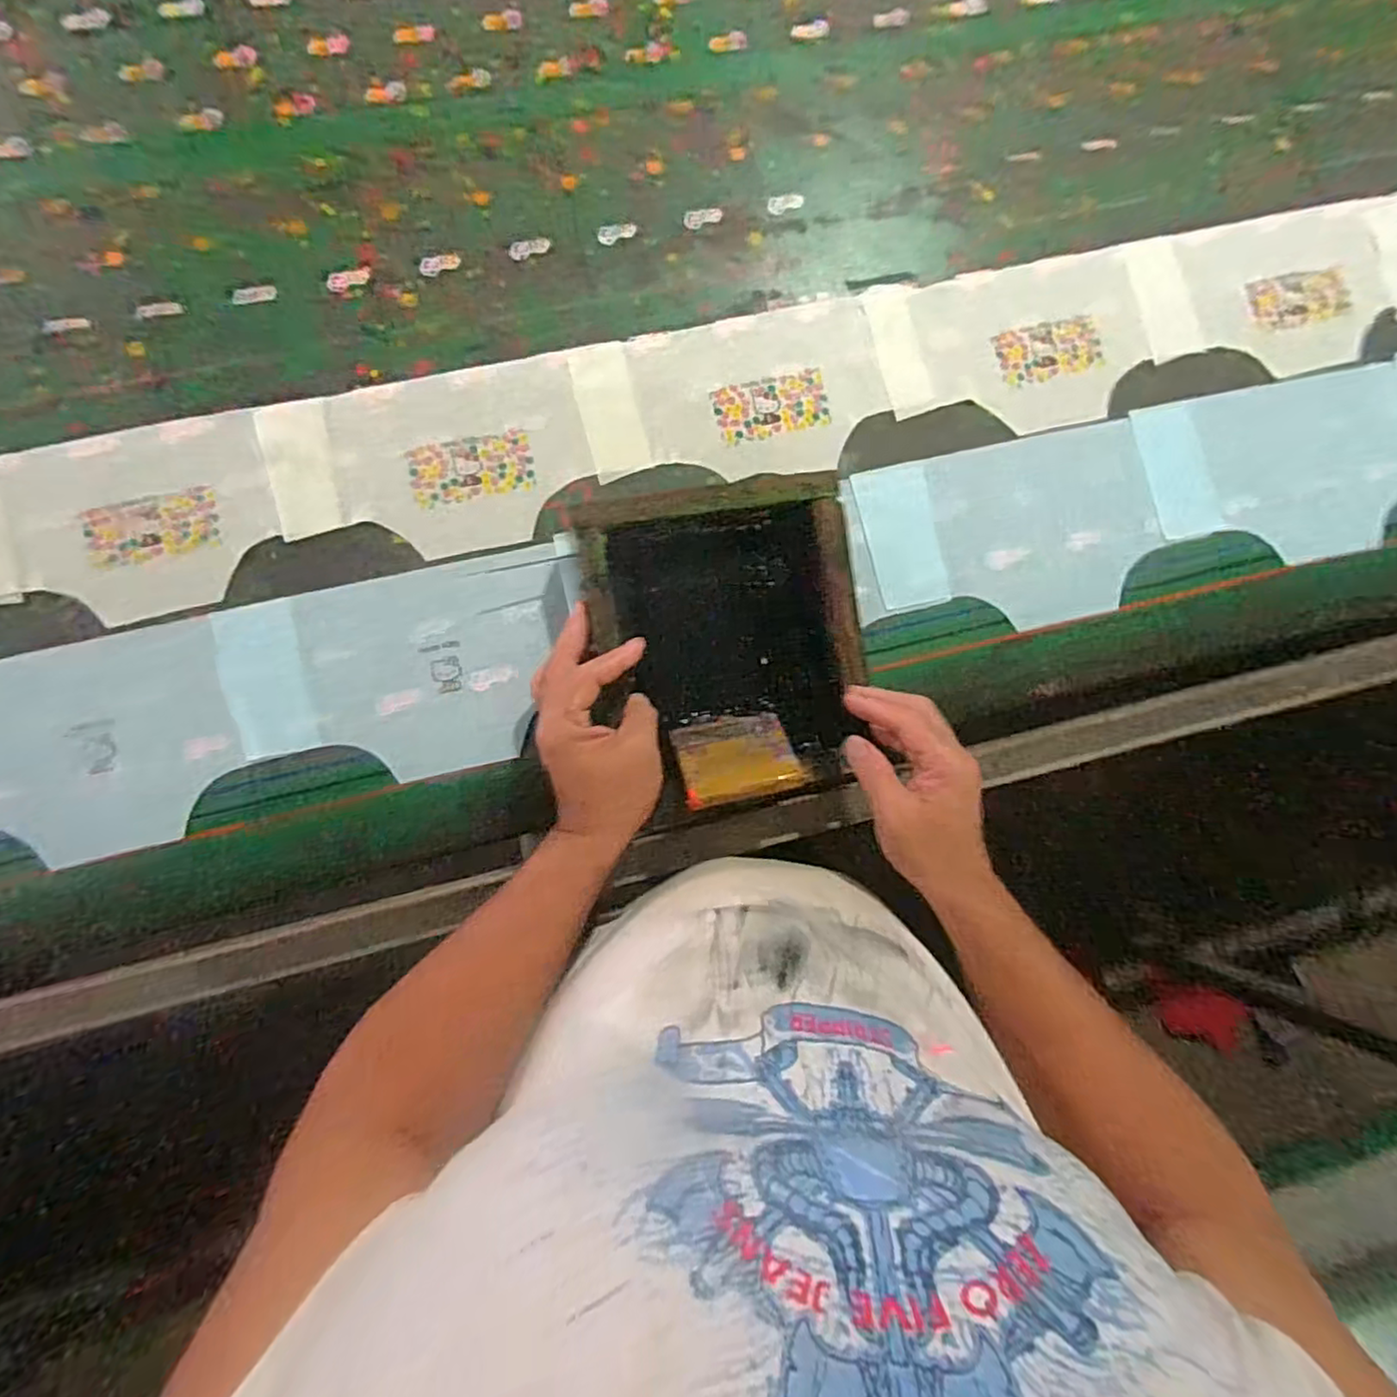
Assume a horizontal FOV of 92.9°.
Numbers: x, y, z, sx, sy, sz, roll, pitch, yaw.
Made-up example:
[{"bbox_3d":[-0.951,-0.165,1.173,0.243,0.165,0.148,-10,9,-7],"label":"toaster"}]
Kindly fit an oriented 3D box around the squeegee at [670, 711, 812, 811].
[{"bbox_3d":[0.030,0.044,0.507,0.090,0.008,0.074,-11,51,-6],"label":"squeegee"}]

